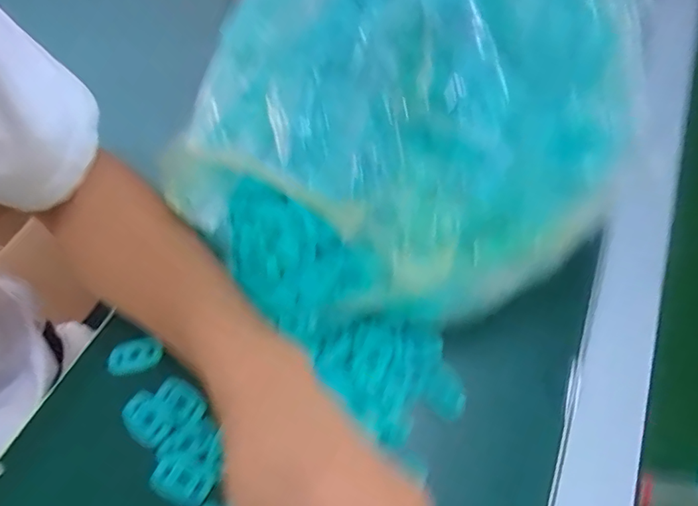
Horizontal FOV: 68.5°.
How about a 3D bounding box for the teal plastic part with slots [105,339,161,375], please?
[{"bbox_3d":[-0.140,0.068,0.332,0.033,0.012,0.016,-12,56,-8],"label":"teal plastic part with slots"}]

